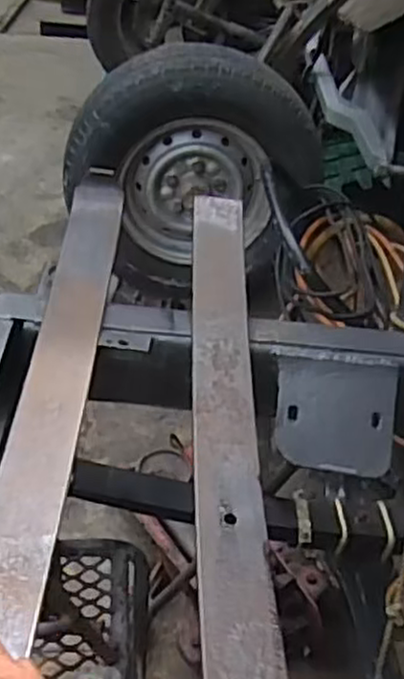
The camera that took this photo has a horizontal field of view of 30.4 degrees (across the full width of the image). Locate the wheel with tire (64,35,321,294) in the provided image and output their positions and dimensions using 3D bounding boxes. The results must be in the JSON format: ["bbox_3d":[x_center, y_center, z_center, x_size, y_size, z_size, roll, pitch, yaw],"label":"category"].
[{"bbox_3d":[-0.017,-0.376,1.690,0.556,0.529,0.233,3,39,-3],"label":"wheel with tire"}]

